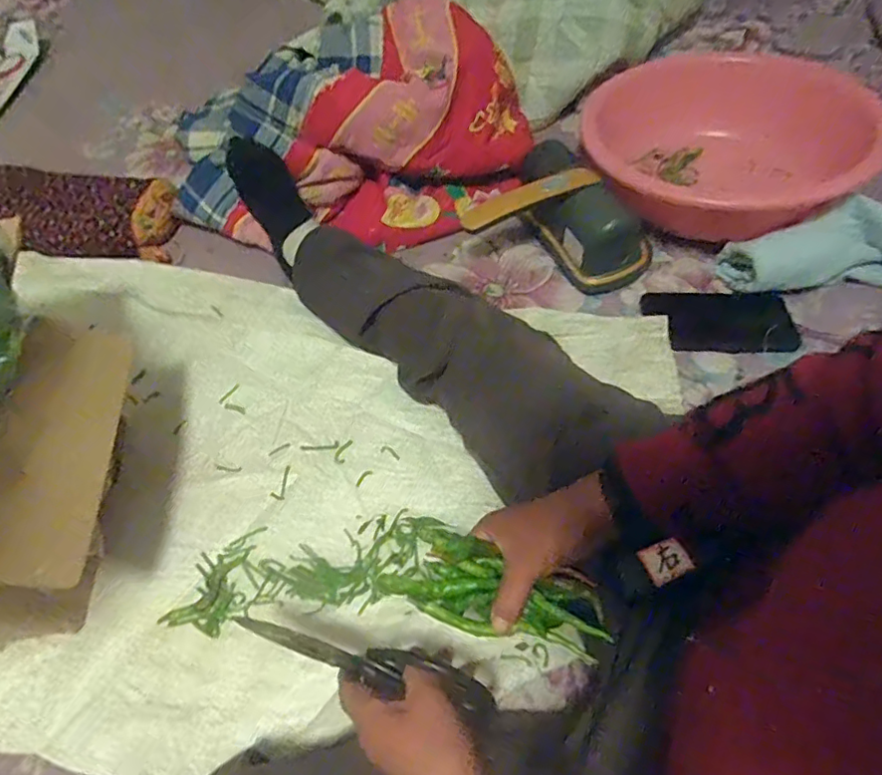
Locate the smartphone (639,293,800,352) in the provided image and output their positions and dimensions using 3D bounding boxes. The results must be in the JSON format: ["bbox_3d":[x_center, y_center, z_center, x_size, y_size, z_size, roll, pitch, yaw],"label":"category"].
[{"bbox_3d":[0.319,-0.079,0.646,0.164,0.008,0.079,-1,60,5],"label":"smartphone"}]

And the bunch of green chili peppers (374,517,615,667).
[{"bbox_3d":[0.038,0.140,0.392,0.145,0.032,0.059,14,60,12],"label":"bunch of green chili peppers"}]

